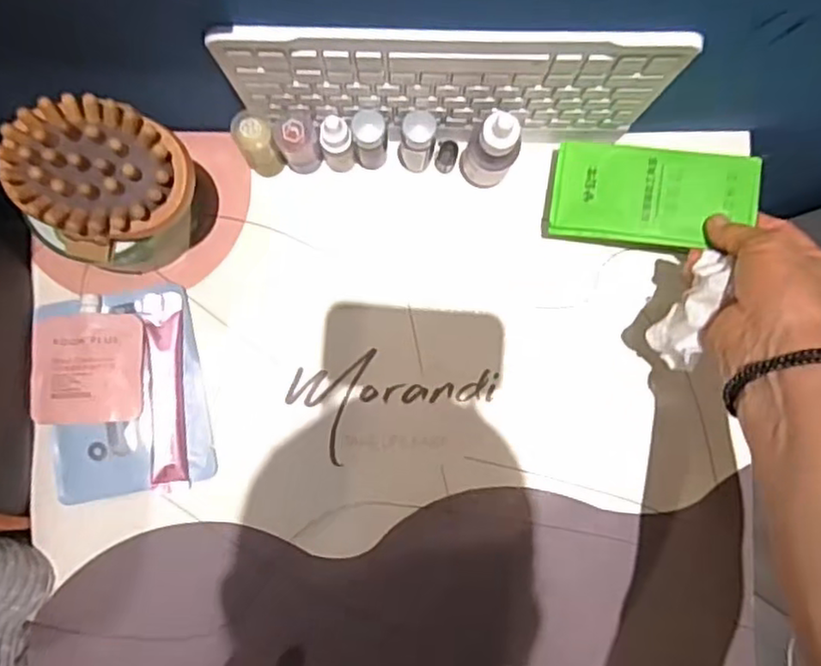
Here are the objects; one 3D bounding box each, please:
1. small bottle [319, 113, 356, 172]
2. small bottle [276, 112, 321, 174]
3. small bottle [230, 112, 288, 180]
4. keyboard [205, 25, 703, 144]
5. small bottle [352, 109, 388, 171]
[{"bbox_3d":[-0.048,-0.123,0.437,0.021,0.063,0.019,-21,89,-1],"label":"small bottle"},{"bbox_3d":[-0.073,-0.124,0.436,0.024,0.057,0.024,0,89,-1],"label":"small bottle"},{"bbox_3d":[-0.099,-0.124,0.441,0.024,0.056,0.030,-31,89,-1],"label":"small bottle"},{"bbox_3d":[0.024,-0.139,0.397,0.241,0.150,0.020,0,89,-1],"label":"keyboard"},{"bbox_3d":[-0.026,-0.126,0.437,0.020,0.066,0.021,-7,89,-1],"label":"small bottle"}]

